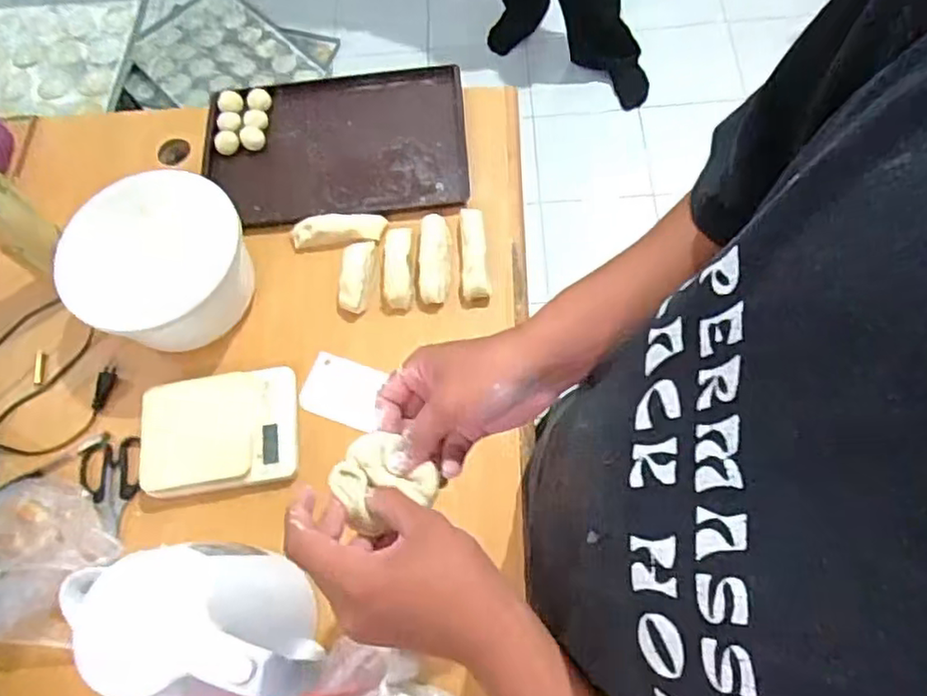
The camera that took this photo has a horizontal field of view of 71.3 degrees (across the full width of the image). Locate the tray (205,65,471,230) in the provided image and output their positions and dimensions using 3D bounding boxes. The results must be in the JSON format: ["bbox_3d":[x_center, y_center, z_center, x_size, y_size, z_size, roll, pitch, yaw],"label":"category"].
[{"bbox_3d":[-0.182,-0.295,0.923,0.364,0.033,0.256,-5,66,3],"label":"tray"}]

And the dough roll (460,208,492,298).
[{"bbox_3d":[0.013,-0.127,0.814,0.033,0.025,0.129,-6,66,2],"label":"dough roll"}]

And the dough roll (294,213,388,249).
[{"bbox_3d":[-0.163,-0.157,0.847,0.121,0.030,0.035,-3,66,4],"label":"dough roll"}]

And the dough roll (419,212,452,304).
[{"bbox_3d":[-0.035,-0.118,0.831,0.039,0.036,0.118,-1,66,4],"label":"dough roll"}]

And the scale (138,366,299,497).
[{"bbox_3d":[-0.286,0.096,0.751,0.179,0.023,0.132,-9,66,1],"label":"scale"}]

